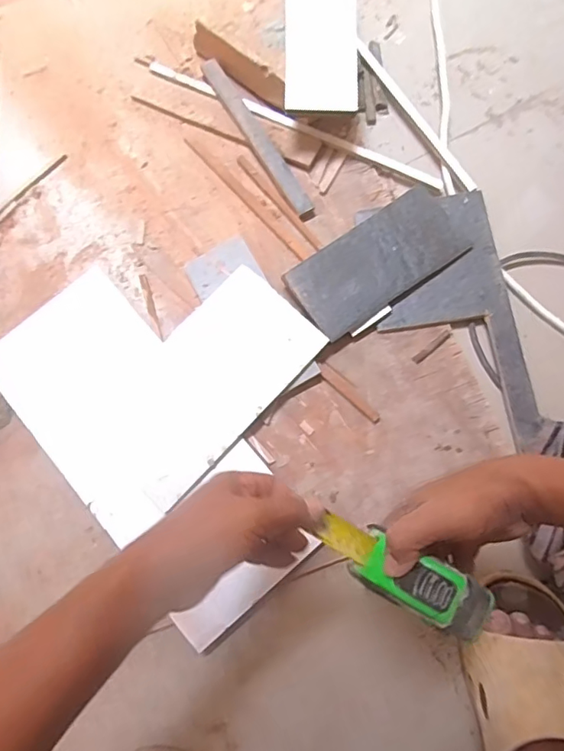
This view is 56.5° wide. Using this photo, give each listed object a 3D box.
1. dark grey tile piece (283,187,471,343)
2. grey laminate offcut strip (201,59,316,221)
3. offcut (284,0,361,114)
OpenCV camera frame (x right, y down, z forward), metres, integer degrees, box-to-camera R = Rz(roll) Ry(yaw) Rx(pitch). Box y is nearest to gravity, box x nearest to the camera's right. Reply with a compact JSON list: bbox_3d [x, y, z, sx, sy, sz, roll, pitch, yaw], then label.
[{"bbox_3d":[0.107,-0.129,0.587,0.195,0.009,0.091,-34,81,-5],"label":"dark grey tile piece"},{"bbox_3d":[-0.031,-0.288,0.630,0.025,0.018,0.235,-31,79,-5],"label":"grey laminate offcut strip"},{"bbox_3d":[0.044,-0.400,0.600,0.081,0.013,0.229,-1,76,2],"label":"offcut"}]

